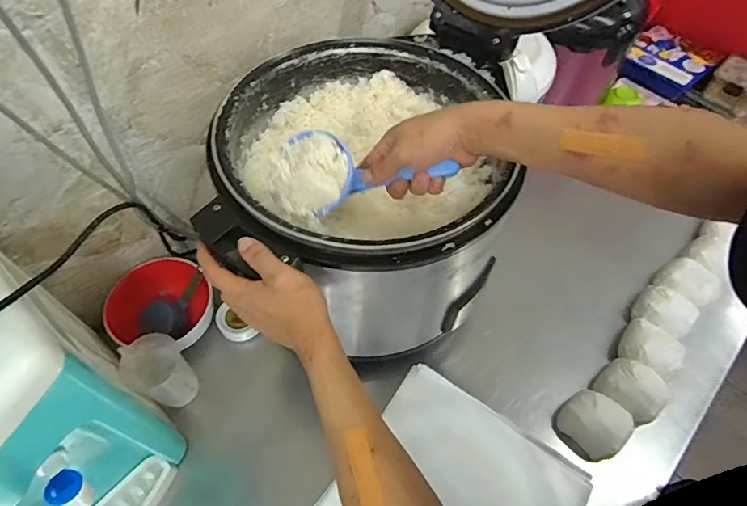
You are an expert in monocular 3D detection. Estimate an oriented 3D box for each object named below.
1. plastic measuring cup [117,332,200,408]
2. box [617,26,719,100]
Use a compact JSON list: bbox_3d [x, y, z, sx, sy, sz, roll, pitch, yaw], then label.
[{"bbox_3d":[-0.286,0.166,0.636,0.074,0.094,0.082,-32,64,-20],"label":"plastic measuring cup"},{"bbox_3d":[0.664,-0.433,1.064,0.177,0.053,0.150,38,64,21],"label":"box"}]

